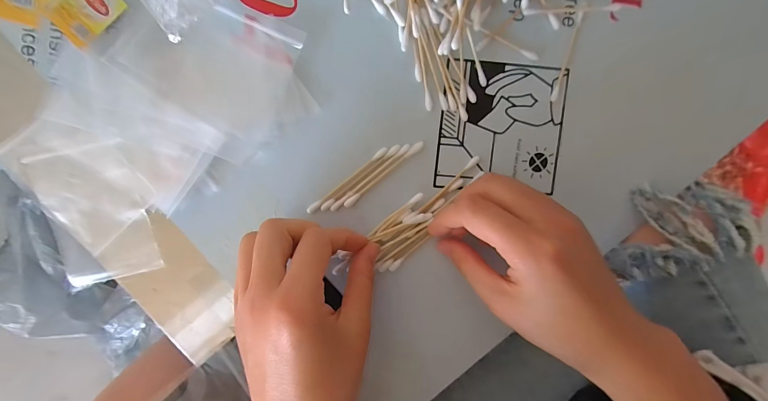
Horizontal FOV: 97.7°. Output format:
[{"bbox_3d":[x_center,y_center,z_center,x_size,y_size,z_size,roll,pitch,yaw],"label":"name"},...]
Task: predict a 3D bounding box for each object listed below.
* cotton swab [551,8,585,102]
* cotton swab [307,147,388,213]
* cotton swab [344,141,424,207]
[{"bbox_3d":[0.132,-0.104,0.240,0.005,0.004,0.066,16,94,-5],"label":"cotton swab"},{"bbox_3d":[-0.026,-0.014,0.238,0.071,0.004,0.005,-39,96,1],"label":"cotton swab"},{"bbox_3d":[0.000,-0.019,0.238,0.070,0.004,0.005,-39,96,1],"label":"cotton swab"}]

